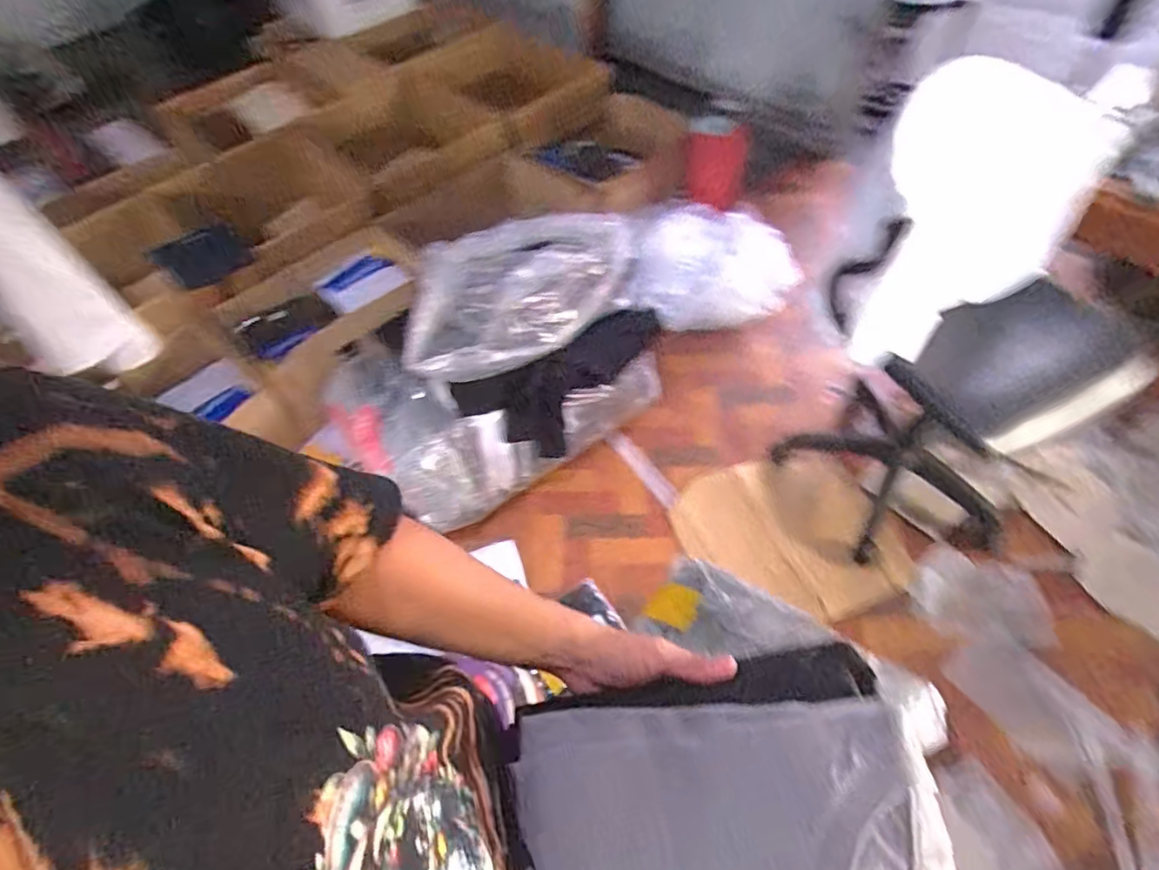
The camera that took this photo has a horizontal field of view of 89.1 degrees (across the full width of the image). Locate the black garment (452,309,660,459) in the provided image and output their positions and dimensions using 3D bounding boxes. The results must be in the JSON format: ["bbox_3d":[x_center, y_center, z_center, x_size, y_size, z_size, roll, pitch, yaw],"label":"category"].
[{"bbox_3d":[-0.026,-0.109,1.436,0.513,0.236,0.169,-23,58,-18],"label":"black garment"}]

